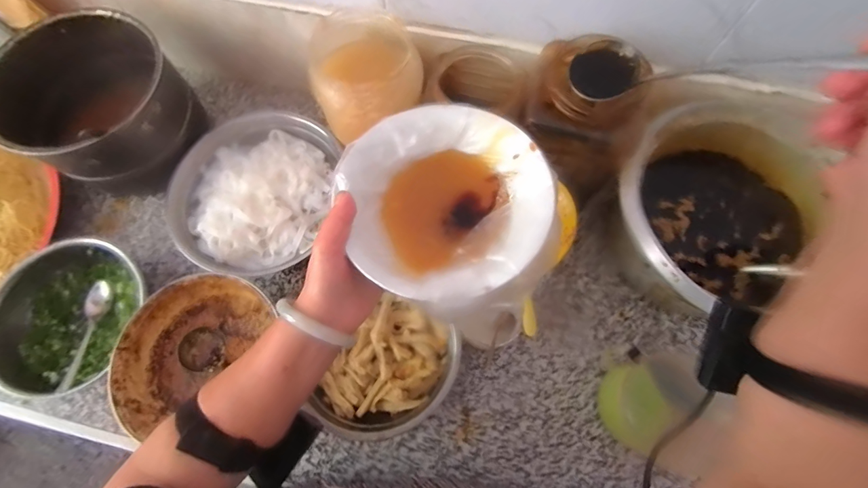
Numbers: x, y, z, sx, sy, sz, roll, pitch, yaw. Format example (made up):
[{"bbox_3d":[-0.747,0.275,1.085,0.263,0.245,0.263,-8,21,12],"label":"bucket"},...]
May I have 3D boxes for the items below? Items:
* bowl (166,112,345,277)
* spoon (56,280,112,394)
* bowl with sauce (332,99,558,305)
[{"bbox_3d":[-0.274,-0.075,0.586,0.235,0.071,0.235,0,71,0],"label":"bowl"},{"bbox_3d":[-0.474,0.123,0.527,0.035,0.020,0.155,-9,53,-3],"label":"spoon"},{"bbox_3d":[0.007,-0.042,0.358,0.185,0.044,0.187,0,71,0],"label":"bowl with sauce"}]

